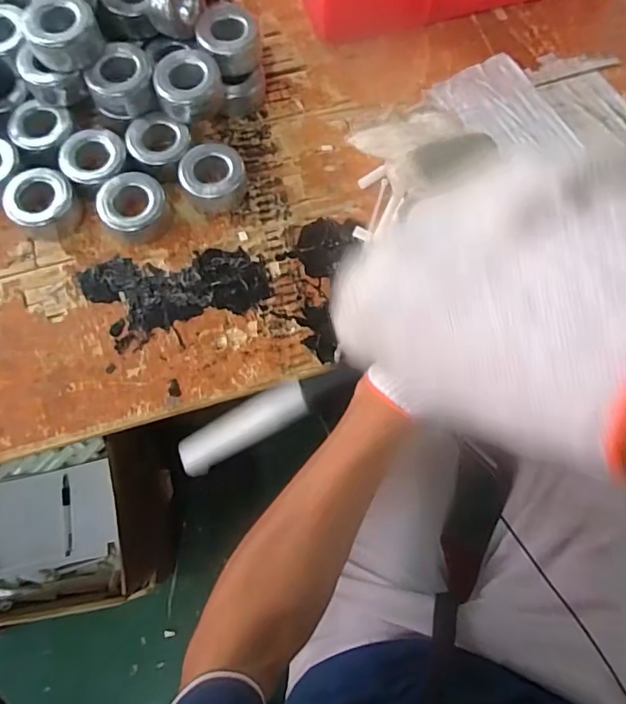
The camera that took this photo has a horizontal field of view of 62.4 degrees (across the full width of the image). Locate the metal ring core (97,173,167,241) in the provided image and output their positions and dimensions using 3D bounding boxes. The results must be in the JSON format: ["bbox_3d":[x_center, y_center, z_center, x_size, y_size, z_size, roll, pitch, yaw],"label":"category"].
[{"bbox_3d":[-0.170,-0.140,0.491,0.058,0.032,0.060,0,72,0],"label":"metal ring core"}]

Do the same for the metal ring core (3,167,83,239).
[{"bbox_3d":[-0.253,-0.139,0.486,0.059,0.037,0.057,0,72,0],"label":"metal ring core"}]

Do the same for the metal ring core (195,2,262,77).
[{"bbox_3d":[-0.084,-0.313,0.517,0.060,0.030,0.070,-10,73,-4],"label":"metal ring core"}]

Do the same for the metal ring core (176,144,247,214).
[{"bbox_3d":[-0.095,-0.164,0.502,0.060,0.038,0.061,0,72,0],"label":"metal ring core"}]

